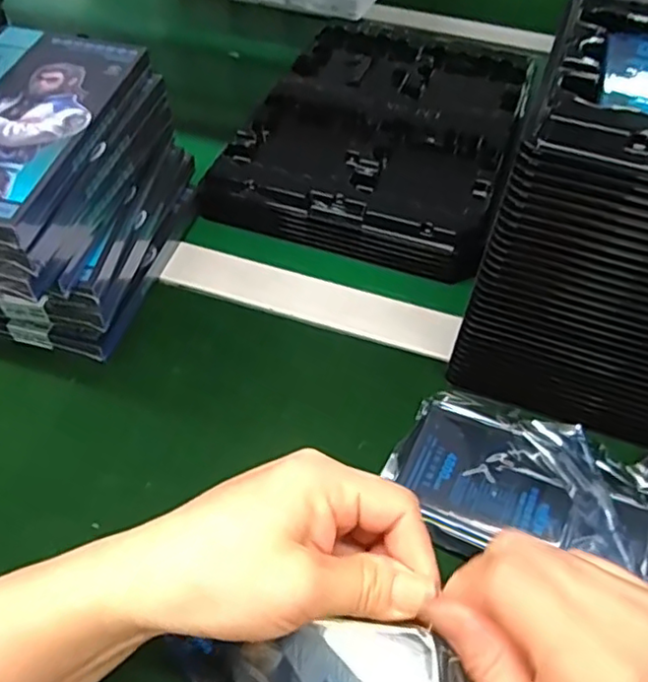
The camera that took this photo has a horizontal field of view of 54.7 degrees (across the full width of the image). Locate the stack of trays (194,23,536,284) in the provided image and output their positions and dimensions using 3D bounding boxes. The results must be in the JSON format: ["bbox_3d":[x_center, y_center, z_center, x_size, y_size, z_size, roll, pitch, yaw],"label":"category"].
[{"bbox_3d":[0.053,-0.178,0.542,0.216,0.045,0.308,18,53,12],"label":"stack of trays"}]

